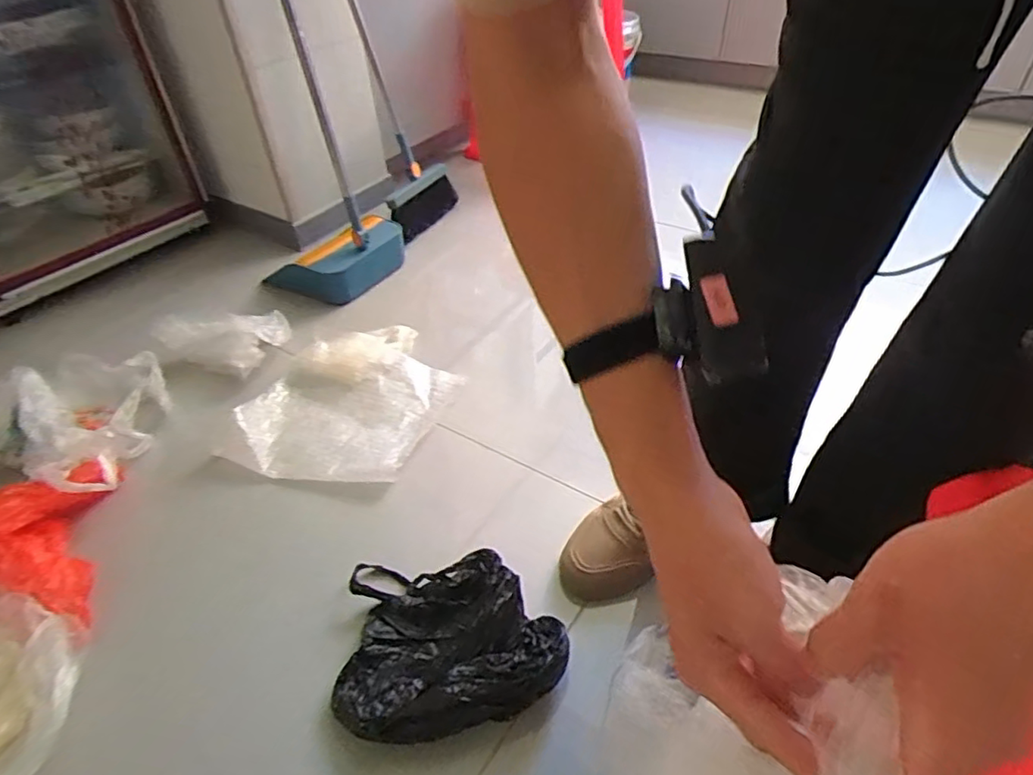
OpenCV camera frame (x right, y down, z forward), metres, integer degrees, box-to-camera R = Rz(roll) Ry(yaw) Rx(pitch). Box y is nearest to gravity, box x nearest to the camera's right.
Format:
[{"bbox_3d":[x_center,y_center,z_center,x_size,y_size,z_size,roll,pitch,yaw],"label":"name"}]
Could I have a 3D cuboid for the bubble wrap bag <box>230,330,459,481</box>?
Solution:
[{"bbox_3d":[-0.268,0.002,0.991,0.294,0.047,0.378,11,44,14],"label":"bubble wrap bag"}]

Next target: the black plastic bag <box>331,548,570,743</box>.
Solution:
[{"bbox_3d":[-0.072,0.278,0.657,0.240,0.066,0.194,0,43,2],"label":"black plastic bag"}]

